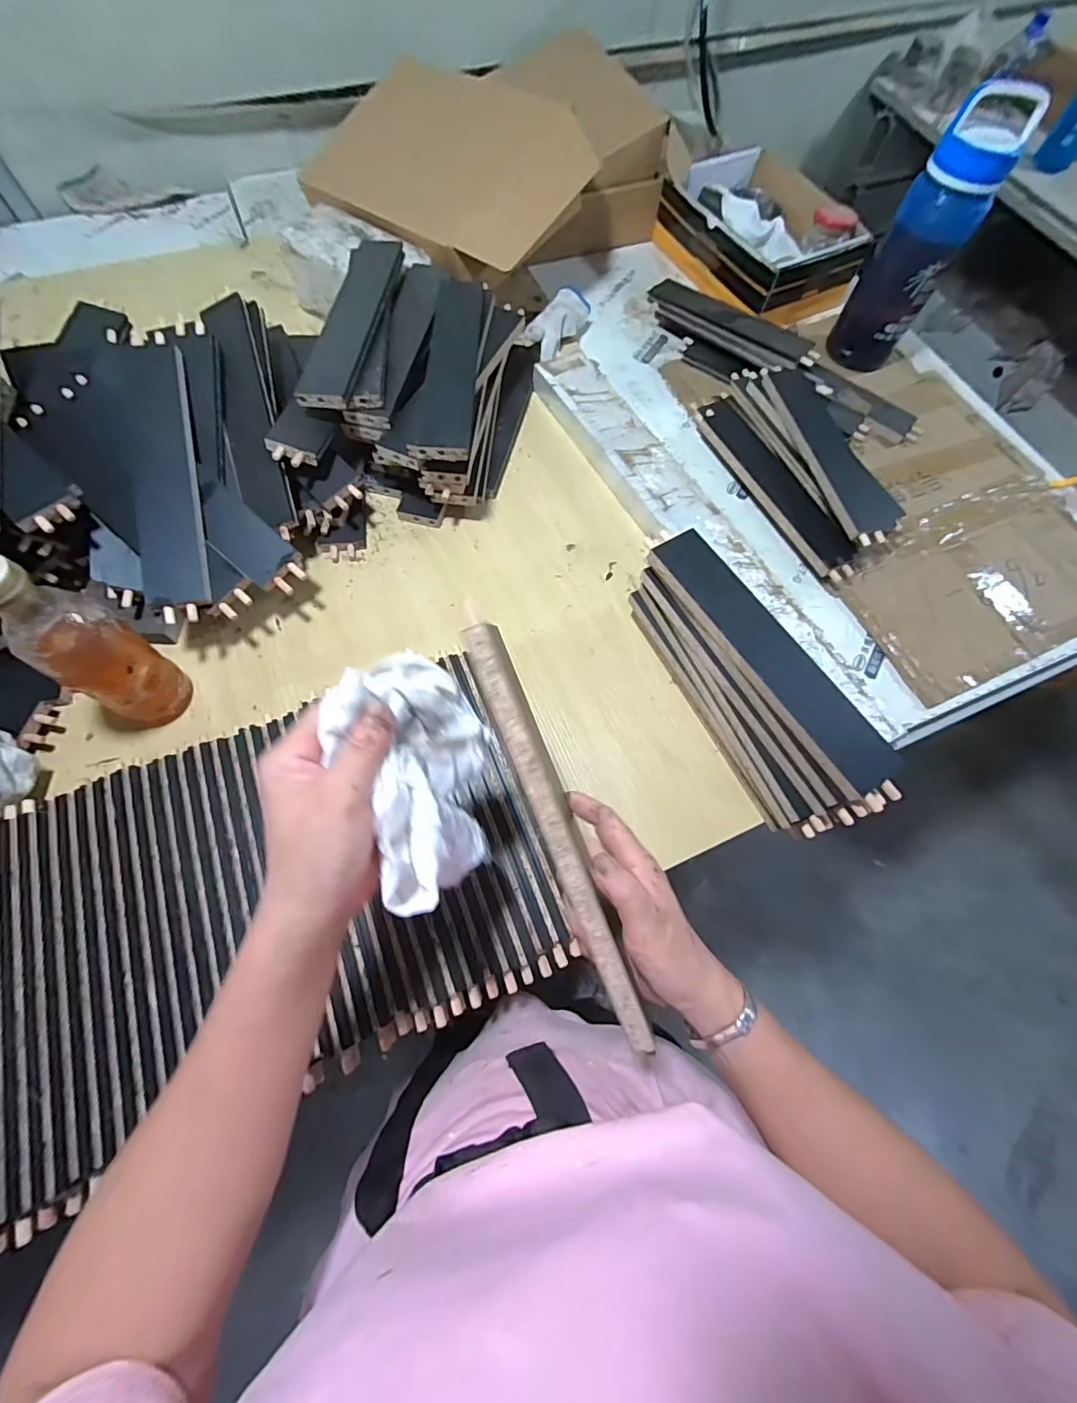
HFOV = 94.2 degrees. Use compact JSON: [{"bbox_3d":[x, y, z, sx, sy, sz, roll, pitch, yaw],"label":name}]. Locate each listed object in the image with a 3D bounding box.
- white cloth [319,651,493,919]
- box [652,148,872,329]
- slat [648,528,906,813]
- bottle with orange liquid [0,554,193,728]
[{"bbox_3d":[-0.066,0.047,0.301,0.083,0.106,0.126,-24,73,-11],"label":"white cloth"},{"bbox_3d":[0.378,-0.821,0.874,0.250,0.102,0.367,-26,73,-12],"label":"box"},{"bbox_3d":[0.213,-0.044,0.461,0.062,0.016,0.297,-31,74,-13],"label":"slat"},{"bbox_3d":[-0.398,-0.042,0.443,0.066,0.201,0.080,33,72,9],"label":"bottle with orange liquid"}]

